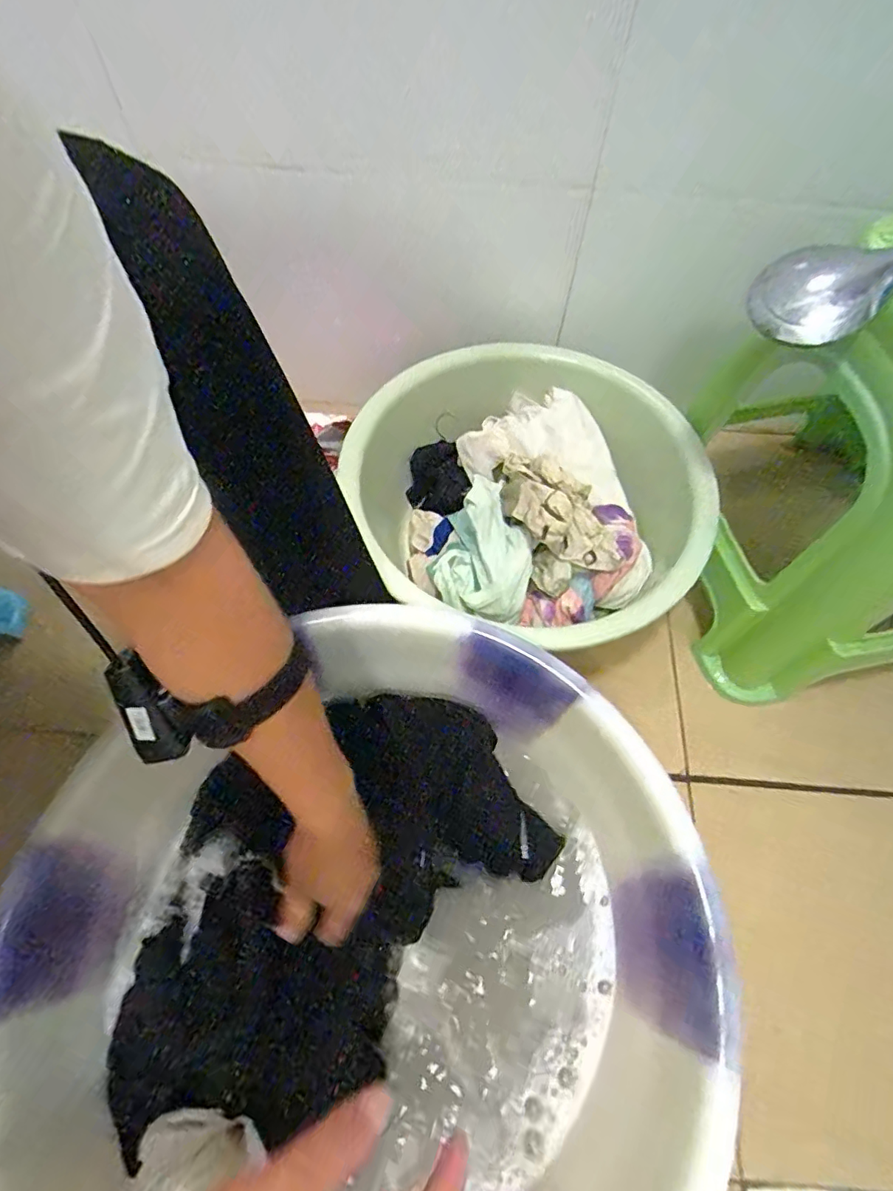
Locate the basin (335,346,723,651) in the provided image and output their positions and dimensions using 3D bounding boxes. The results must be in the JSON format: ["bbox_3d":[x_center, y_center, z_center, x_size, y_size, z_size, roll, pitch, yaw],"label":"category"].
[{"bbox_3d":[0.095,-0.117,0.611,0.315,0.123,0.392,-25,66,-14],"label":"basin"}]

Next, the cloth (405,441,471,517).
[{"bbox_3d":[-0.014,-0.141,0.675,0.077,0.047,0.103,-14,64,-9],"label":"cloth"}]

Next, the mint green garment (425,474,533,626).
[{"bbox_3d":[0.047,-0.060,0.584,0.102,0.044,0.155,17,63,7],"label":"mint green garment"}]

